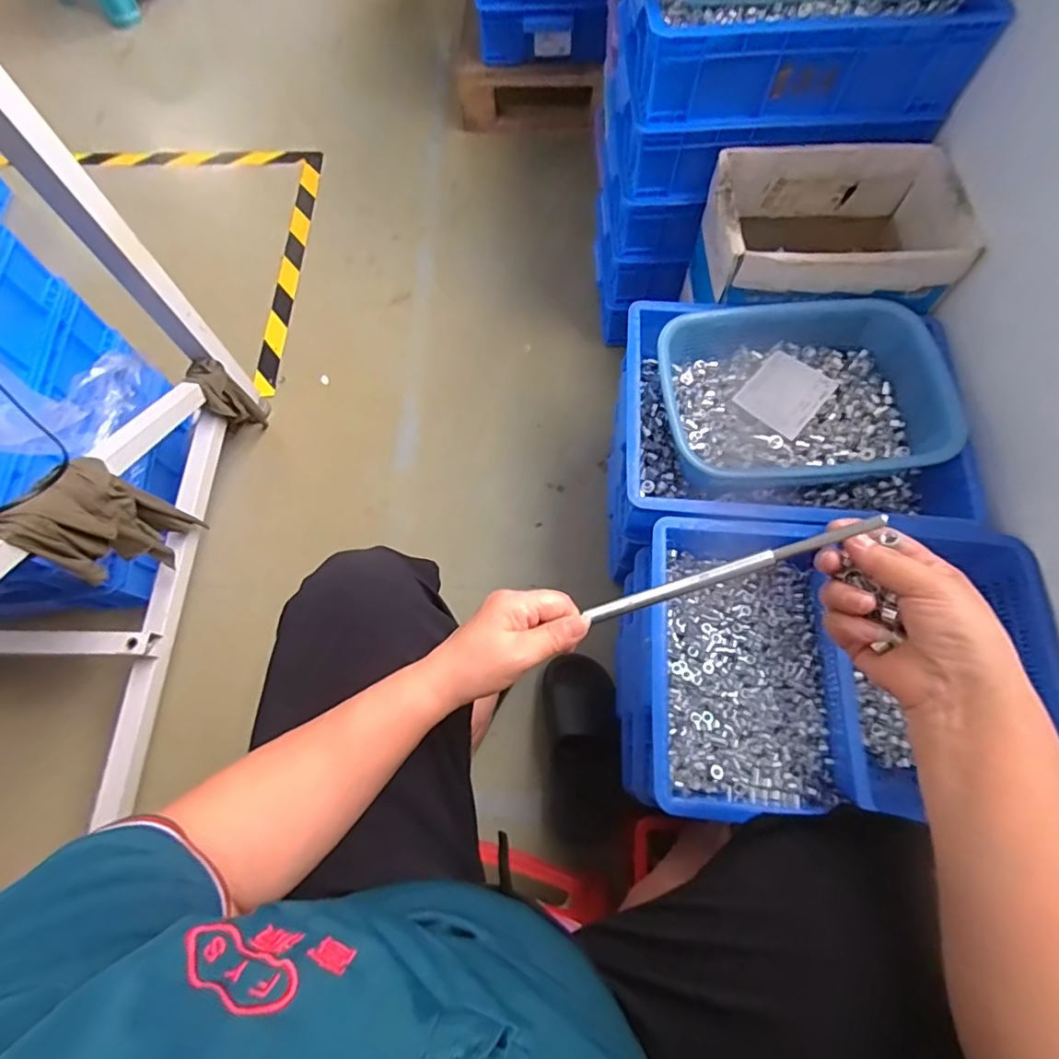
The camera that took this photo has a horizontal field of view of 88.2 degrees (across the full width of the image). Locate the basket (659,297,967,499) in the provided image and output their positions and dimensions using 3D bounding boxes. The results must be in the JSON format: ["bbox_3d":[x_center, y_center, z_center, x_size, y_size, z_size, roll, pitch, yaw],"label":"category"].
[{"bbox_3d":[0.338,-0.173,0.707,0.339,0.086,0.249,-1,69,0],"label":"basket"}]

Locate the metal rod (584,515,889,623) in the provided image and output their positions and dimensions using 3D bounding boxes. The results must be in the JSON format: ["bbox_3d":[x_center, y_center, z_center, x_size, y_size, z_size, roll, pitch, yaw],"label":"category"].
[{"bbox_3d":[0.127,0.029,0.362,0.194,0.008,0.009,-23,67,25],"label":"metal rod"}]

